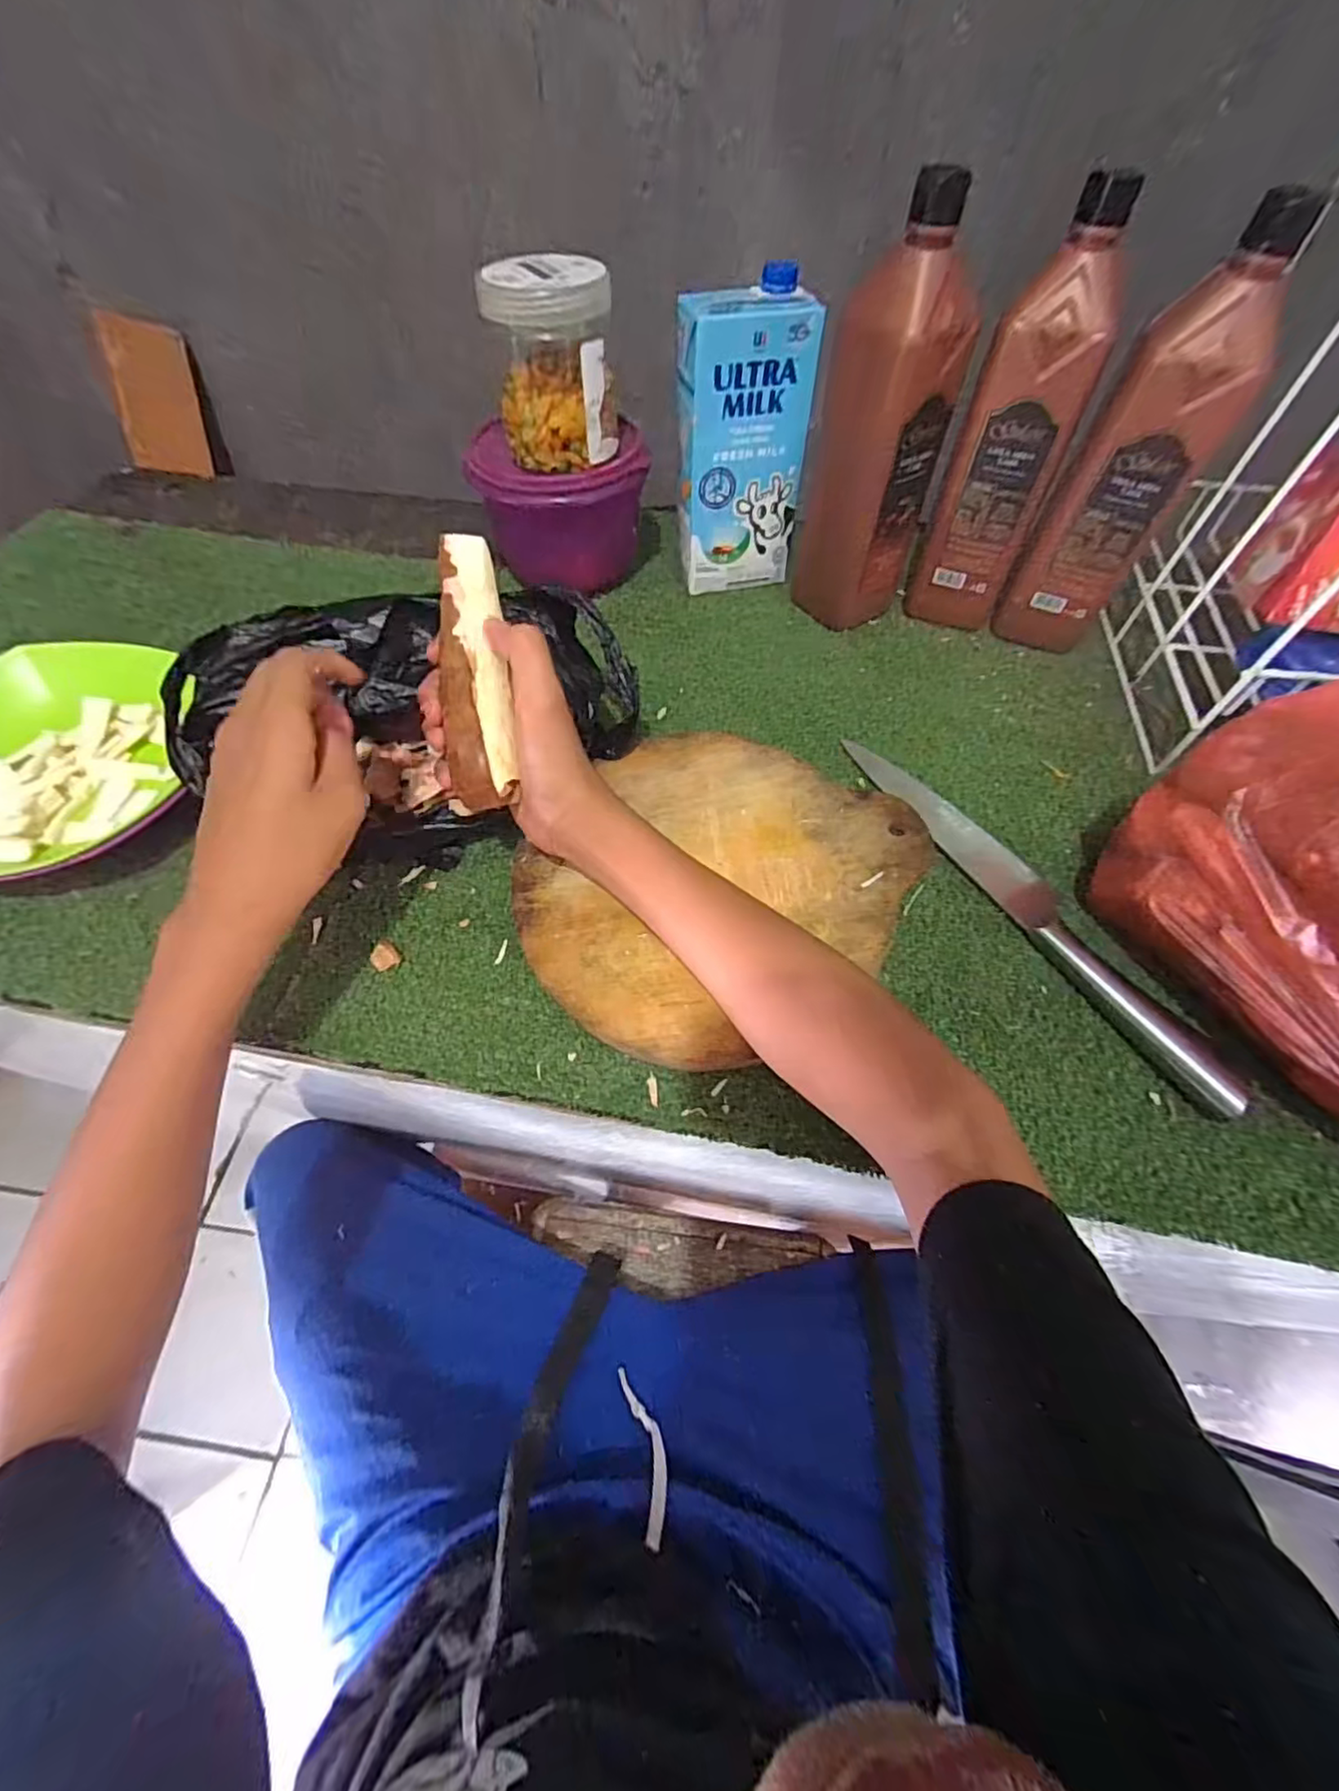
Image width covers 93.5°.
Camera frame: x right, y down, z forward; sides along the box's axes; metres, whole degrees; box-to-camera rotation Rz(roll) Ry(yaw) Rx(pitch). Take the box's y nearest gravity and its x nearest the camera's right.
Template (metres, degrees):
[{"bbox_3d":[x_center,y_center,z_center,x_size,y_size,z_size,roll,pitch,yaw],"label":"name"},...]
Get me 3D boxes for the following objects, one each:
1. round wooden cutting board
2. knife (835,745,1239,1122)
[{"bbox_3d":[0.030,-0.005,0.407,0.220,0.023,0.237,1,59,-1],"label":"round wooden cutting board"},{"bbox_3d":[0.230,-0.006,0.411,0.040,0.021,0.312,-27,63,-16],"label":"knife"}]

